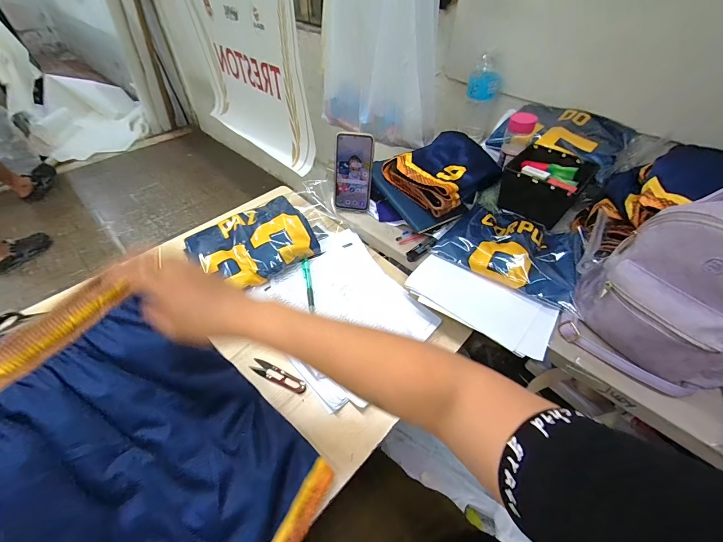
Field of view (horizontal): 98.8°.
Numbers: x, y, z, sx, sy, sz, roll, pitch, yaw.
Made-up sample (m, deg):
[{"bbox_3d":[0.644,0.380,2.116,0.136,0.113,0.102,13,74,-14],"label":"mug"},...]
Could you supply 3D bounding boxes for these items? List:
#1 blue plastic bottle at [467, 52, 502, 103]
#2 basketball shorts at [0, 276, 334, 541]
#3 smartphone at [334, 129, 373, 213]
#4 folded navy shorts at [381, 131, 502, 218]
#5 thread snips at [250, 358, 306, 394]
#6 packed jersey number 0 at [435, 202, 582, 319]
[{"bbox_3d":[0.341,-0.524,0.853,0.086,0.101,0.077,14,49,12],"label":"blue plastic bottle"},{"bbox_3d":[-0.265,0.223,0.357,0.400,0.049,0.283,44,59,-4],"label":"basketball shorts"},{"bbox_3d":[-0.018,-0.214,0.685,0.082,0.170,0.012,8,31,8],"label":"smartphone"},{"bbox_3d":[0.190,-0.221,0.719,0.217,0.100,0.176,-36,57,-29],"label":"folded navy shorts"},{"bbox_3d":[-0.137,0.174,0.511,0.101,0.005,0.022,20,50,17],"label":"thread snips"},{"bbox_3d":[0.304,-0.055,0.614,0.255,0.041,0.205,29,53,24],"label":"packed jersey number 0"}]

